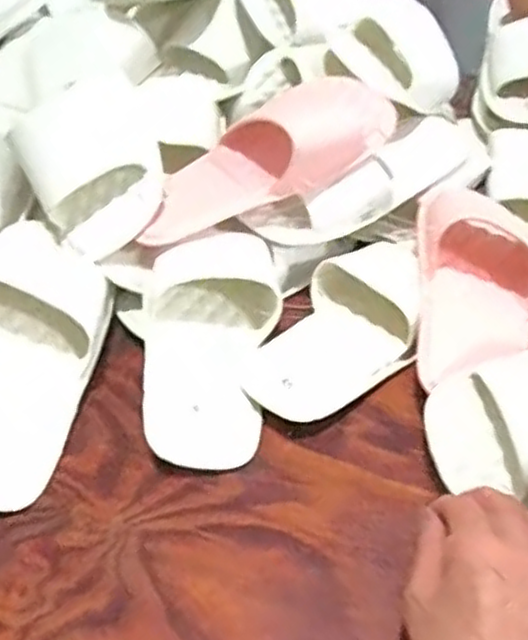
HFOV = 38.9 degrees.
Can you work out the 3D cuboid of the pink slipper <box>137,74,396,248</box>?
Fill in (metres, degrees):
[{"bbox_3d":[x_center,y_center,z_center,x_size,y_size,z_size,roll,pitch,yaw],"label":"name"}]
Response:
[{"bbox_3d":[-0.003,-0.132,0.599,0.226,0.058,0.087,-32,46,-9],"label":"pink slipper"}]

